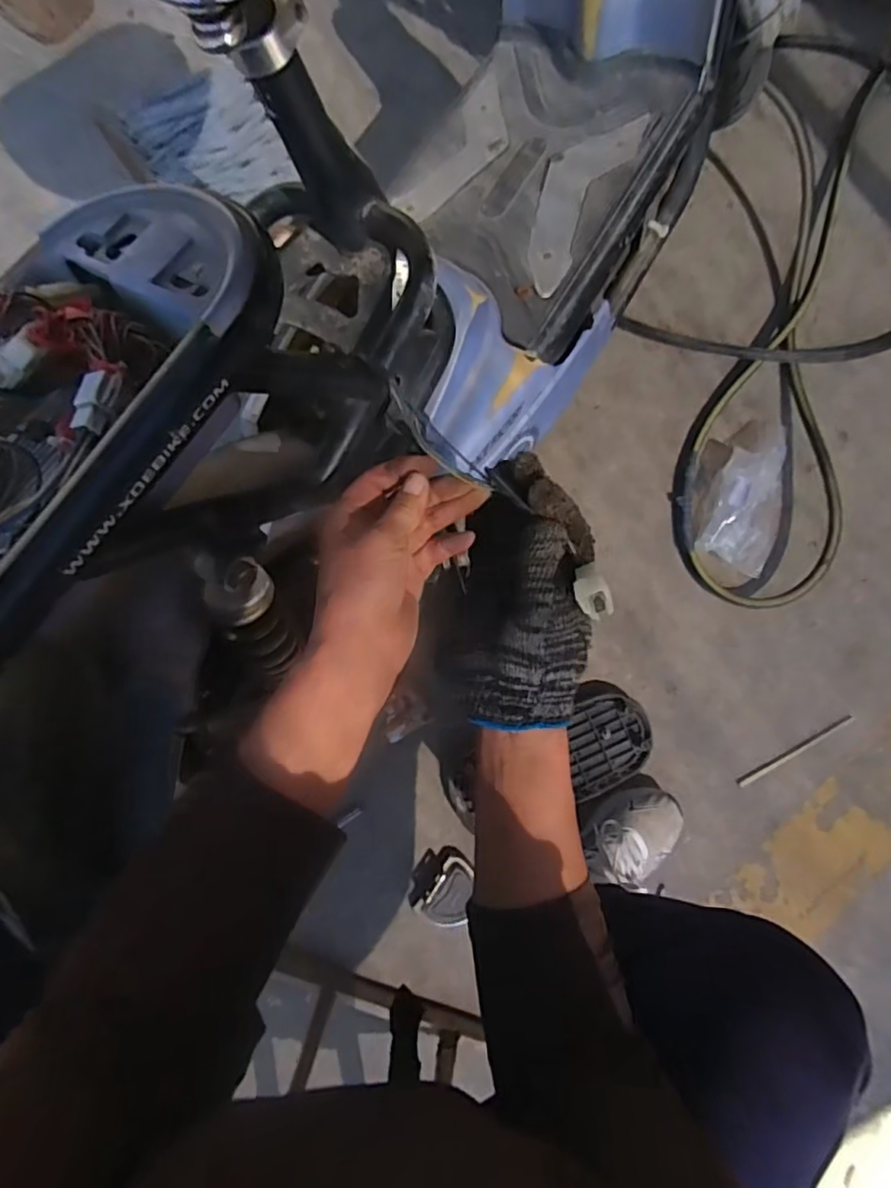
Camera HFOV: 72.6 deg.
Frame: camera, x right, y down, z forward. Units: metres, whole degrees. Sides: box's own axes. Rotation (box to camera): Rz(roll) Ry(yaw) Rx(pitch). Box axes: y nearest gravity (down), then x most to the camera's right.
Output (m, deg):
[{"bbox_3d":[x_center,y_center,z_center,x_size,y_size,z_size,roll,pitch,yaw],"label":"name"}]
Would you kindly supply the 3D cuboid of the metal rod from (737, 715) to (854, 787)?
[{"bbox_3d":[0.500,0.222,0.863,0.196,0.004,0.014,-28,87,-7],"label":"metal rod"}]

